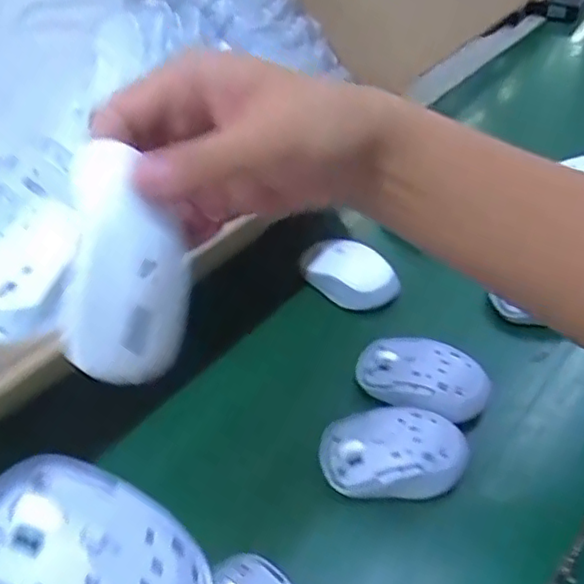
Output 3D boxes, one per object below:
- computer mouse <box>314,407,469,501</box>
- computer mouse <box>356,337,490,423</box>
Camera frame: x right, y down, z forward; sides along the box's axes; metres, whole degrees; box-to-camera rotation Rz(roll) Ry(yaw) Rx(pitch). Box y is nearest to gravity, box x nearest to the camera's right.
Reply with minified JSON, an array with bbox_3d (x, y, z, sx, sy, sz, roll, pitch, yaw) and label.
[{"bbox_3d":[0.073,0.117,0.448,0.105,0.032,0.062,-2,42,1],"label":"computer mouse"},{"bbox_3d":[0.101,0.067,0.495,0.103,0.033,0.055,19,47,22],"label":"computer mouse"}]

